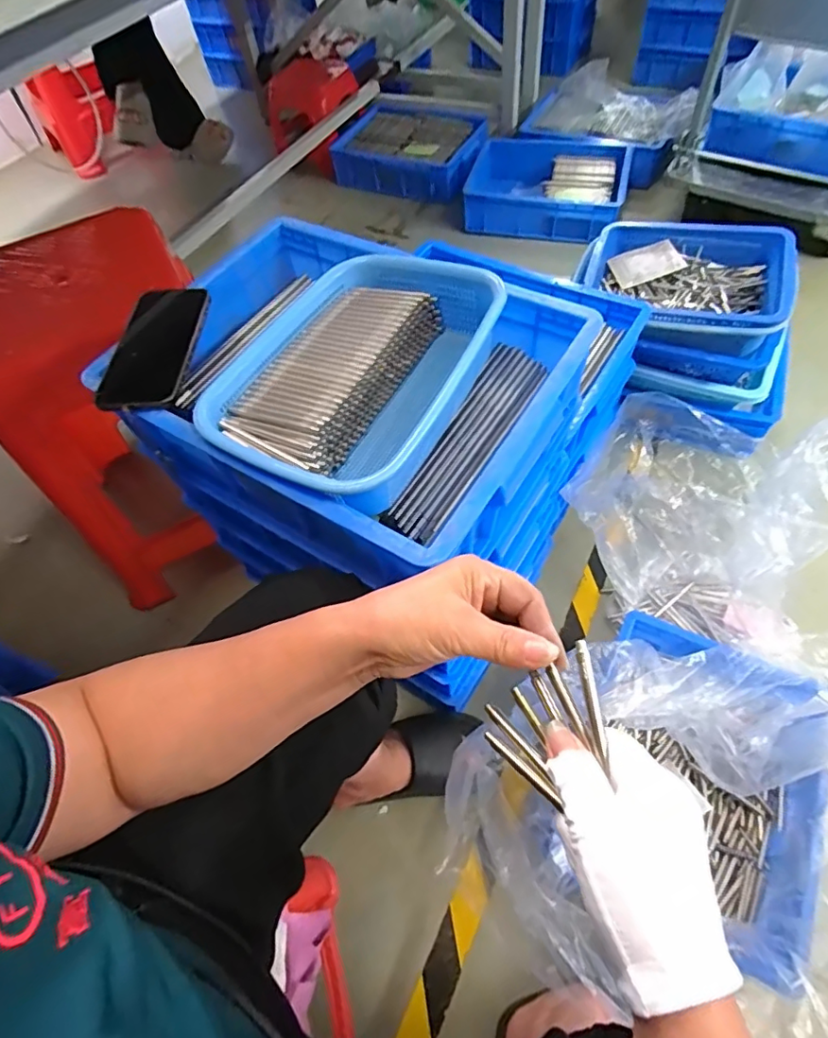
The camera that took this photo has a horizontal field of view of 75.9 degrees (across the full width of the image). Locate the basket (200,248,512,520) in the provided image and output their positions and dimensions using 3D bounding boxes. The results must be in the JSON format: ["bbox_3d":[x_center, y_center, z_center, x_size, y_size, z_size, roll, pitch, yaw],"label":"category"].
[{"bbox_3d":[-0.048,-0.137,0.502,0.206,0.078,0.290,21,63,18],"label":"basket"}]

